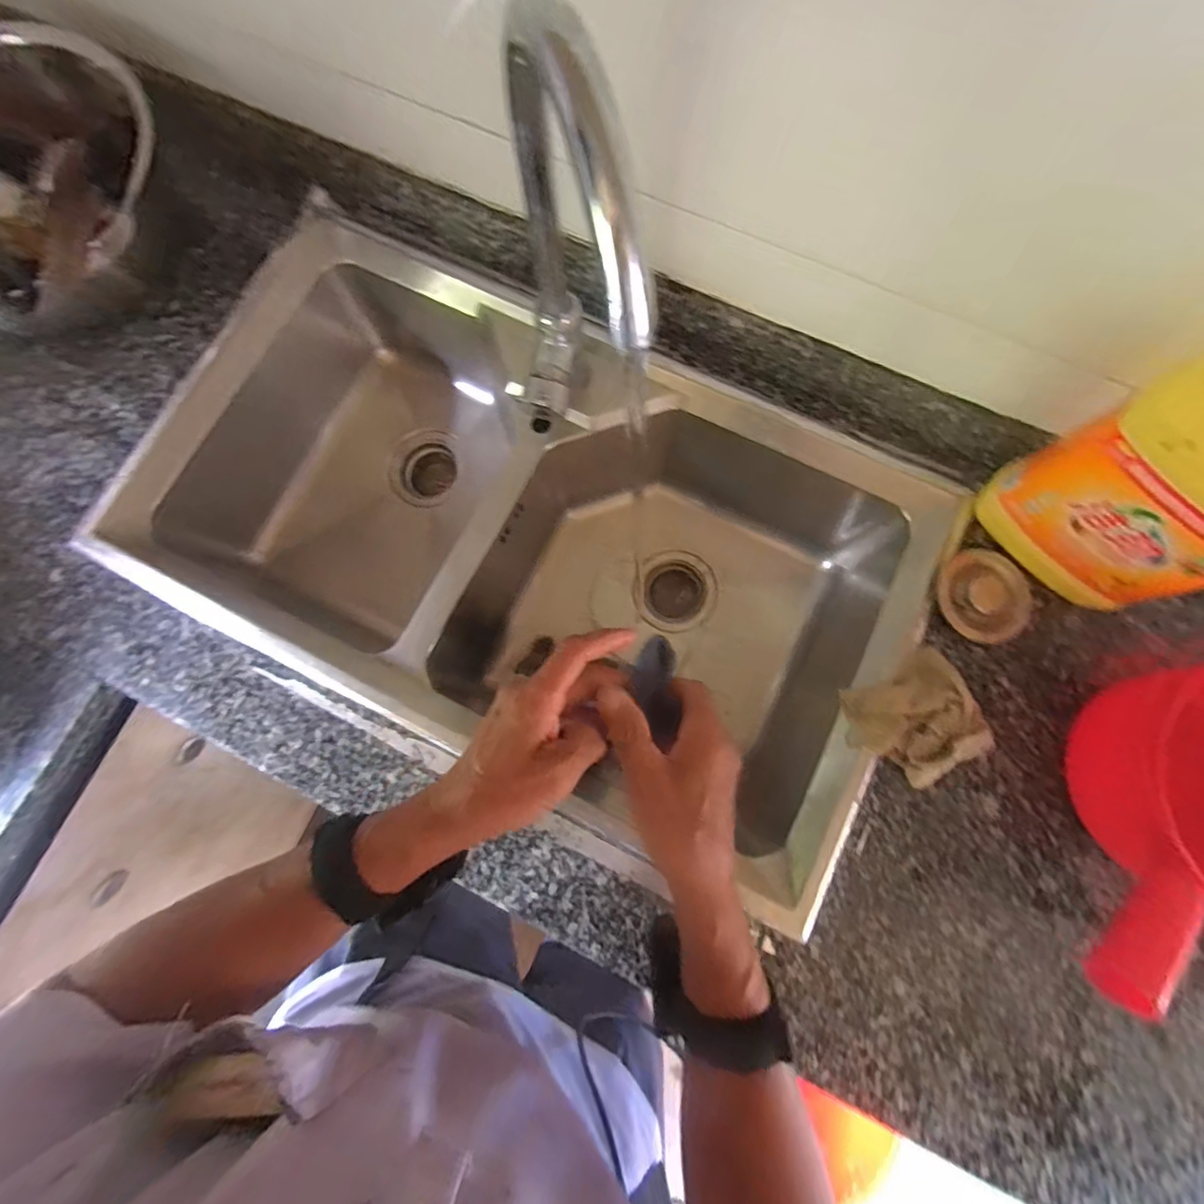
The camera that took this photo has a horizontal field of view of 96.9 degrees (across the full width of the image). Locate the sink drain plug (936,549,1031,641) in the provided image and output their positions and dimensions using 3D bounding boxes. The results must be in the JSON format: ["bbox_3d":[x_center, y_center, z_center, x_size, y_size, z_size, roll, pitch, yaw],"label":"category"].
[{"bbox_3d":[0.350,-0.004,0.494,0.071,0.024,0.084,-26,79,-5],"label":"sink drain plug"}]

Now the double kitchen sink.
[{"bbox_3d":[-0.077,-0.054,0.620,0.761,0.218,0.461,26,79,6],"label":"double kitchen sink"}]

